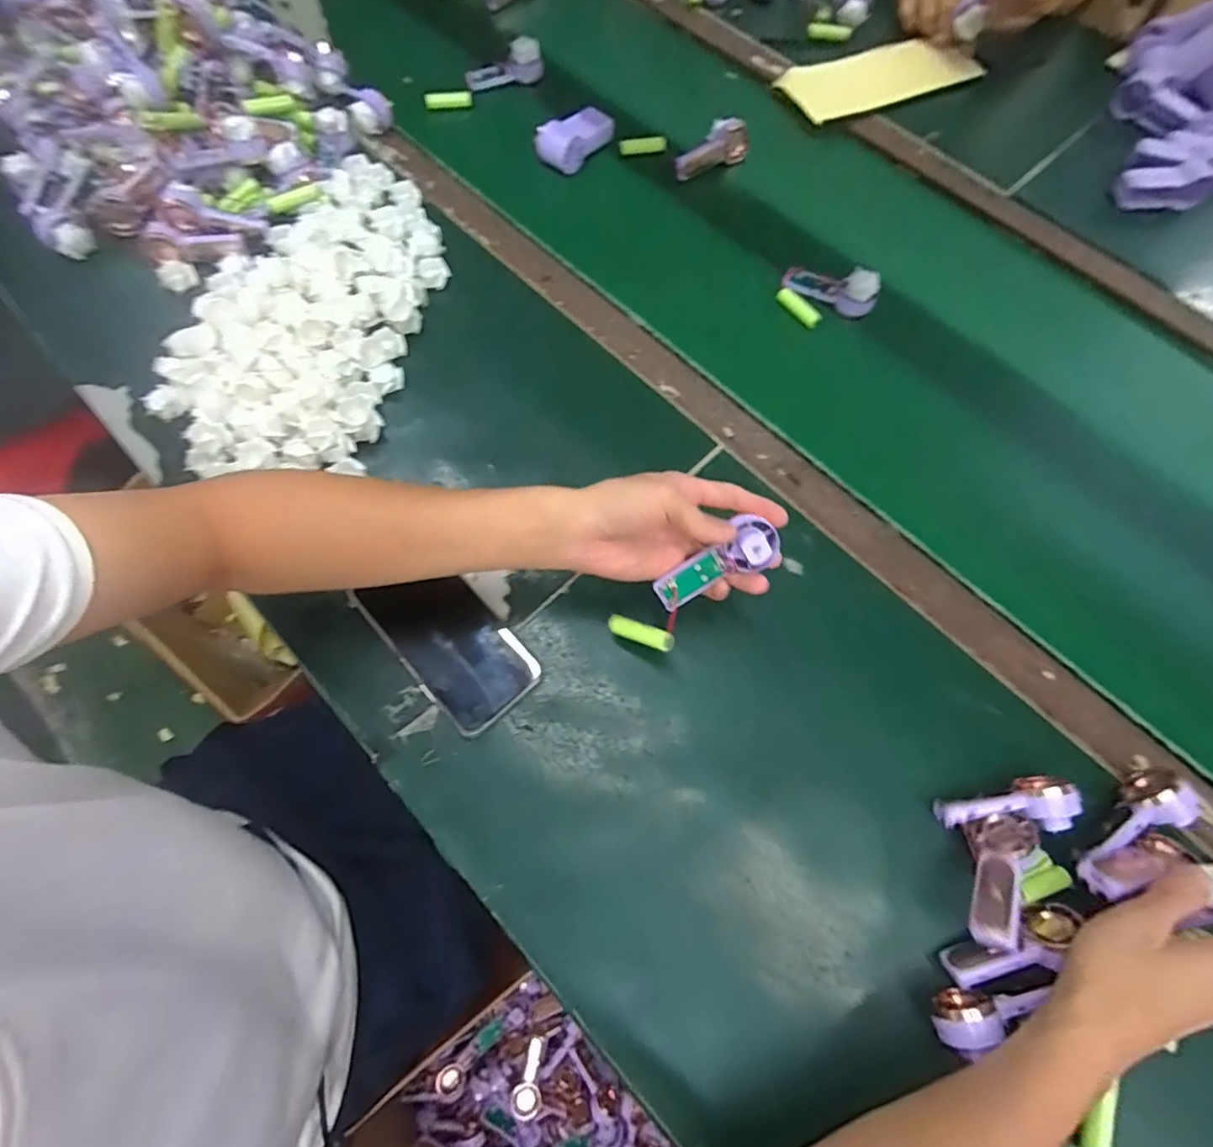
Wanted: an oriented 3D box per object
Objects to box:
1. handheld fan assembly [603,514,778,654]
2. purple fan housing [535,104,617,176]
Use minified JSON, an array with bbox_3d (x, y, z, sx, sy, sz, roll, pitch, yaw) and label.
[{"bbox_3d":[0.063,0.013,0.417,0.136,0.026,0.041,-39,72,17],"label":"handheld fan assembly"},{"bbox_3d":[-0.036,-0.501,0.672,0.044,0.042,0.095,41,74,13],"label":"purple fan housing"}]

